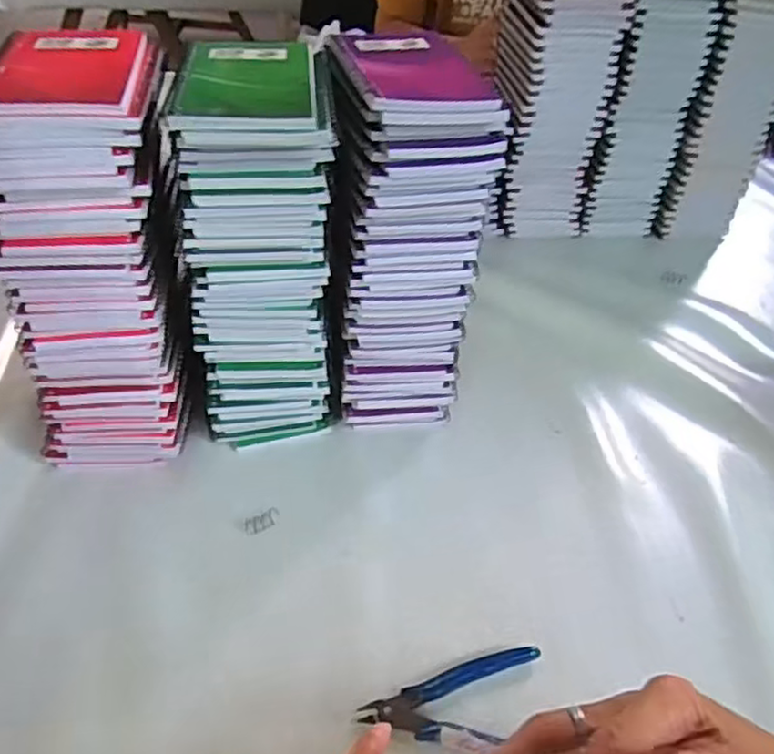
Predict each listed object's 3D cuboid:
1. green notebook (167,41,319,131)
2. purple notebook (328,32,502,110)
[{"bbox_3d":[-0.085,-0.181,0.422,0.080,0.009,0.122,-2,42,-8],"label":"green notebook"},{"bbox_3d":[0.019,-0.202,0.453,0.097,0.009,0.121,-7,43,-14],"label":"purple notebook"}]

